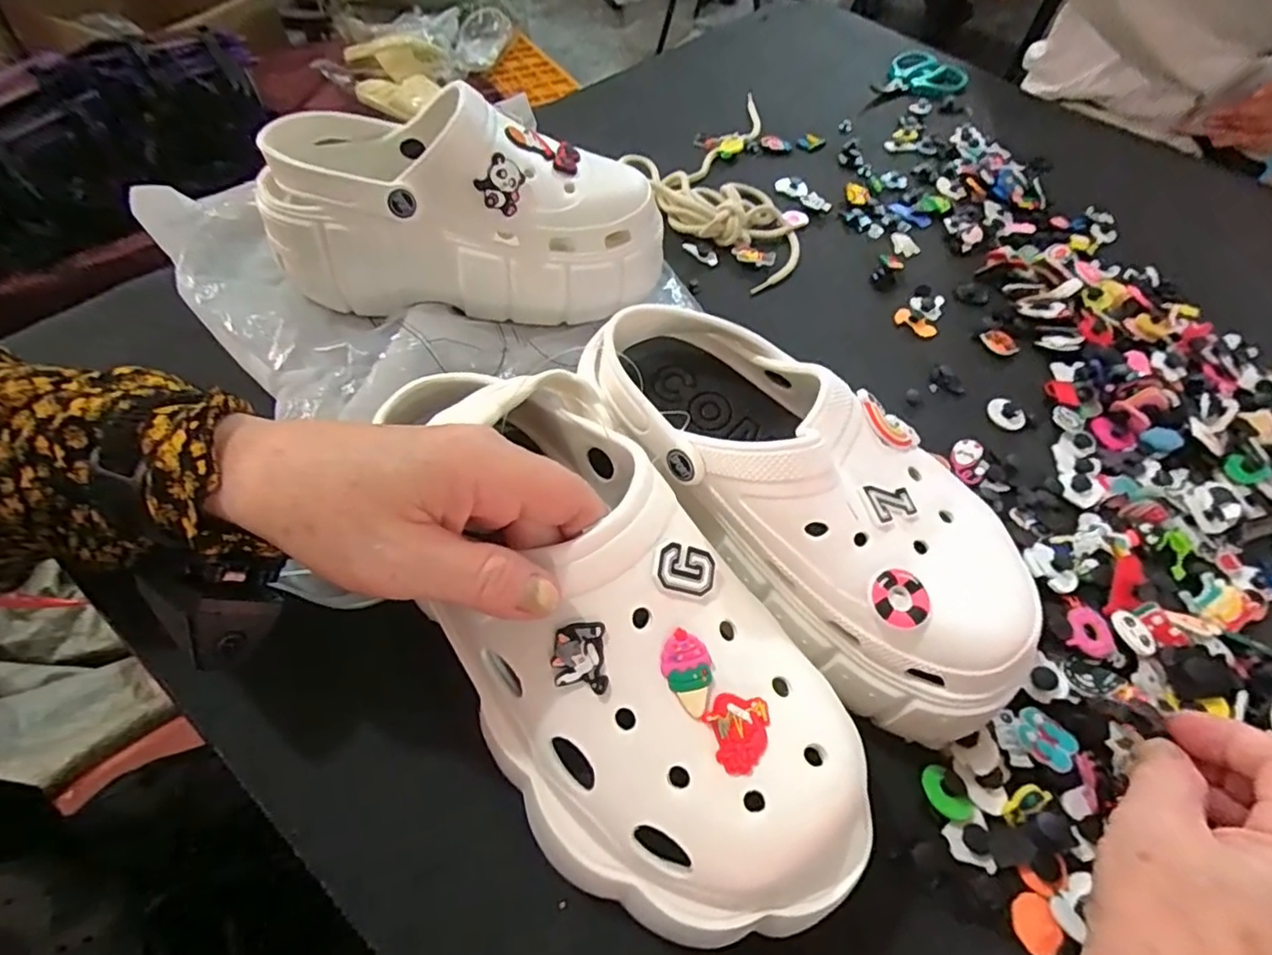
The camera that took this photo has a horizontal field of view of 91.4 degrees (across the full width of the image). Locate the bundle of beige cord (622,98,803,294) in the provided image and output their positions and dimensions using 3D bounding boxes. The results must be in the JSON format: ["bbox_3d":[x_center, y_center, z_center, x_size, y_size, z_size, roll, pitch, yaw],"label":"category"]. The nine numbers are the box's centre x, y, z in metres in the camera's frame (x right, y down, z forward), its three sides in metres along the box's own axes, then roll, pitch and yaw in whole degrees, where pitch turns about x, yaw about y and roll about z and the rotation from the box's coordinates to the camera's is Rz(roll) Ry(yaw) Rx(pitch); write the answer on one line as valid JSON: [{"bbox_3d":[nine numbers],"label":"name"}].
[{"bbox_3d":[0.106,-0.261,0.540,0.204,0.022,0.176,-37,67,-27],"label":"bundle of beige cord"}]

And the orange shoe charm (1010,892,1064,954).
[{"bbox_3d":[0.166,0.185,0.256,0.018,0.004,0.022,-6,56,-10],"label":"orange shoe charm"}]

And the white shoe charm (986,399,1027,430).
[{"bbox_3d":[0.254,-0.044,0.426,0.024,0.005,0.022,3,55,-4],"label":"white shoe charm"}]

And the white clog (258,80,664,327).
[{"bbox_3d":[-0.109,-0.175,0.407,0.245,0.111,0.091,2,56,-5],"label":"white clog"}]

